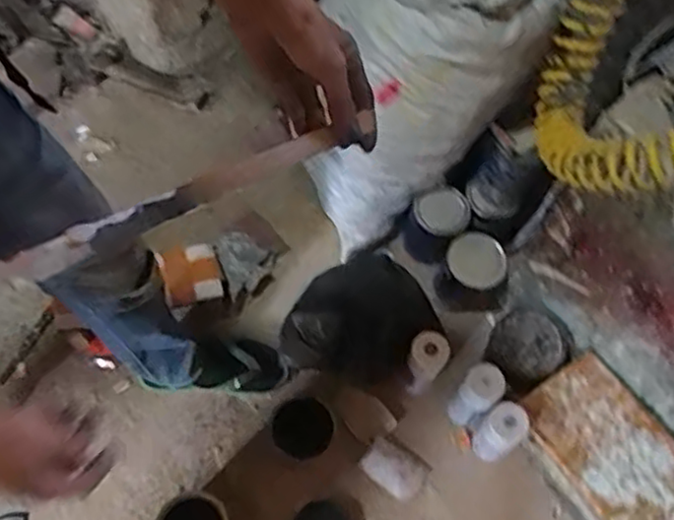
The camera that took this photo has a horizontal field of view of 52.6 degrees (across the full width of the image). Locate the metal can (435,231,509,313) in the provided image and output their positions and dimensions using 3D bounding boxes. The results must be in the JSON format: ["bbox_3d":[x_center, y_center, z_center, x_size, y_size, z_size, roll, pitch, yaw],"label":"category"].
[{"bbox_3d":[0.251,0.032,1.260,0.106,0.141,0.126,-27,67,-16],"label":"metal can"}]

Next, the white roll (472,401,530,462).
[{"bbox_3d":[0.263,0.289,1.128,0.059,0.155,0.063,2,64,-4],"label":"white roll"}]

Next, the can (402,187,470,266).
[{"bbox_3d":[0.187,-0.066,1.313,0.107,0.111,0.107,1,62,-2],"label":"can"}]

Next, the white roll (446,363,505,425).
[{"bbox_3d":[0.231,0.232,1.151,0.067,0.159,0.062,1,62,-2],"label":"white roll"}]

